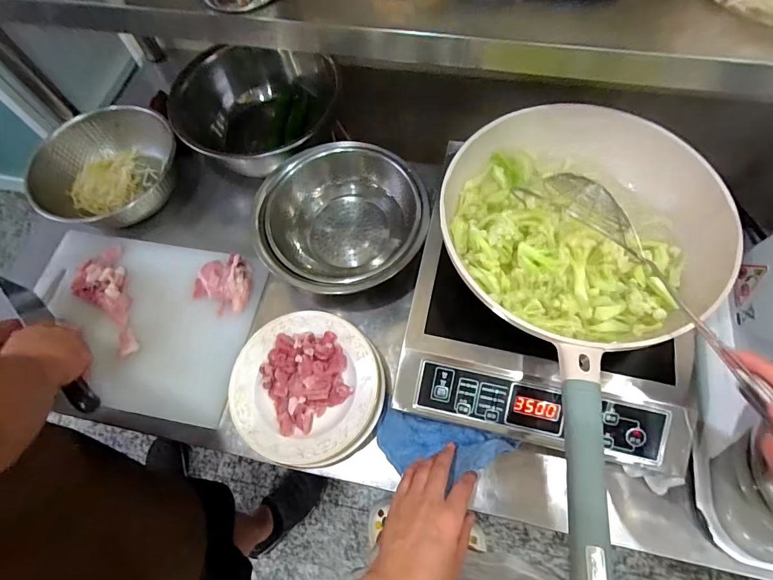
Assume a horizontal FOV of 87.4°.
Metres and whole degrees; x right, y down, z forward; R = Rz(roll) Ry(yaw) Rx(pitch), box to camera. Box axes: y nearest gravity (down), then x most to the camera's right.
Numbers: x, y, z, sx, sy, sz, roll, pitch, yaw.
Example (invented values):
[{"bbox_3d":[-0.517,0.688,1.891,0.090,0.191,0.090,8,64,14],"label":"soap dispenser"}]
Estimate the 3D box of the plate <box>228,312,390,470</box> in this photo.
[{"bbox_3d":[-0.109,0.129,0.549,0.203,0.028,0.189,-1,66,3],"label":"plate"}]

